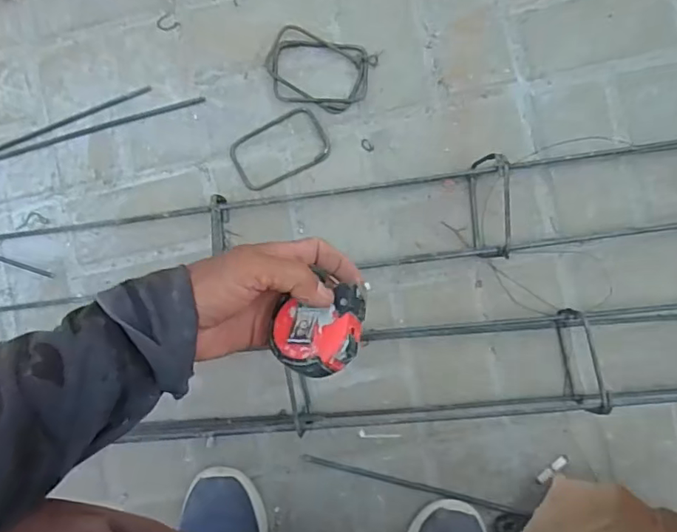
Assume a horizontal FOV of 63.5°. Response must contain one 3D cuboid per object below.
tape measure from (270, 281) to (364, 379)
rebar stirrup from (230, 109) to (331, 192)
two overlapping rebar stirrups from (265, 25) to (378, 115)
[{"bbox_3d":[-0.015,0.046,0.408,0.063,0.028,0.068,10,91,5],"label":"tape measure"},{"bbox_3d":[-0.081,-0.157,0.737,0.128,0.008,0.081,-24,88,5],"label":"rebar stirrup"},{"bbox_3d":[-0.027,-0.257,0.725,0.138,0.011,0.097,19,92,5],"label":"two overlapping rebar stirrups"}]

